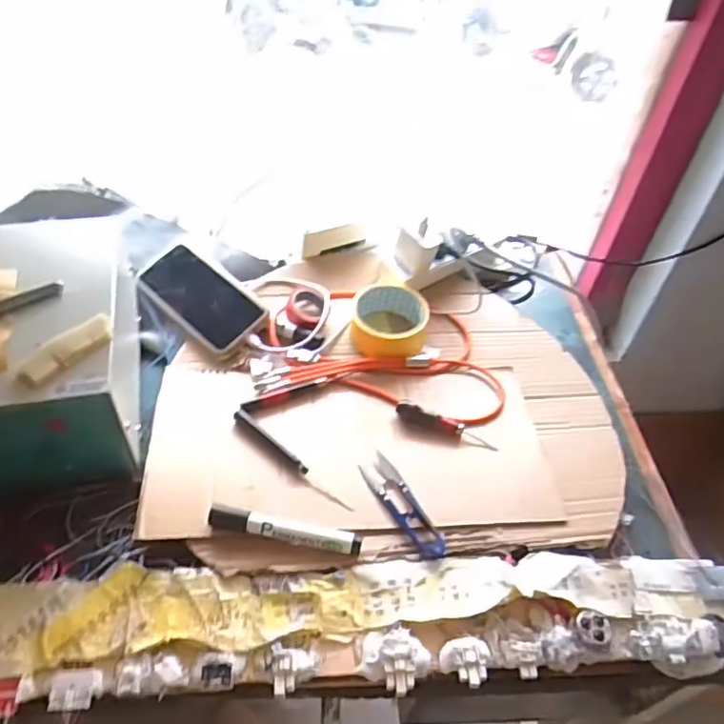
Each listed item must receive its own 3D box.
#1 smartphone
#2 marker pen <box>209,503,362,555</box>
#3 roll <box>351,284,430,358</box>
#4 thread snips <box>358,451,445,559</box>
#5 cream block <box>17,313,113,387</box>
[{"bbox_3d":[-0.189,-0.076,0.688,0.162,0.007,0.078,37,71,20],"label":"smartphone"},{"bbox_3d":[-0.066,0.144,0.502,0.130,0.017,0.017,10,46,3],"label":"marker pen"},{"bbox_3d":[0.034,-0.053,0.689,0.086,0.046,0.099,6,46,-1],"label":"roll"},{"bbox_3d":[0.038,0.130,0.533,0.028,0.016,0.111,-23,53,-26],"label":"thread snips"},{"bbox_3d":[-0.242,-0.011,0.484,0.025,0.011,0.084,31,50,21],"label":"cream block"}]

